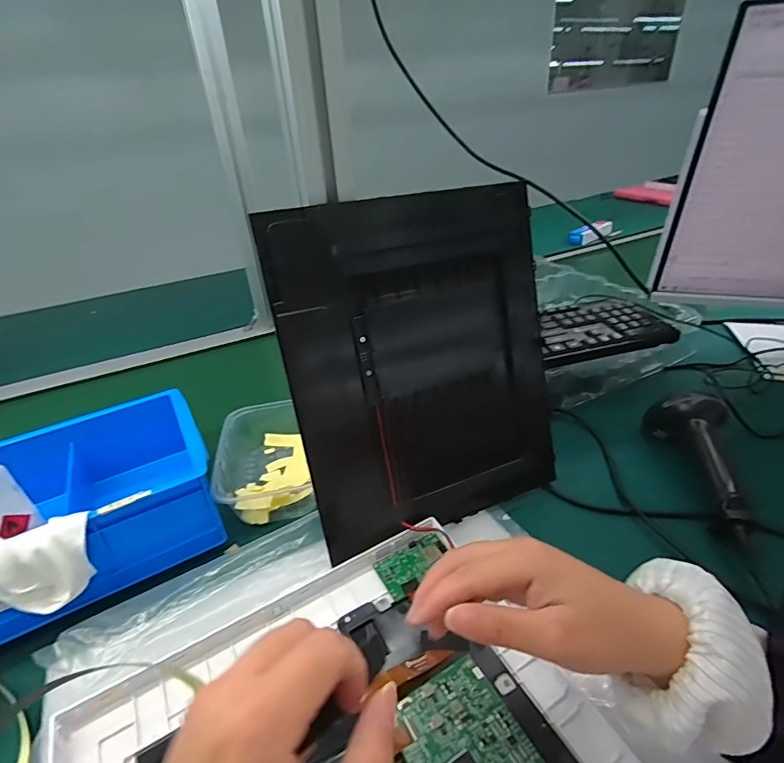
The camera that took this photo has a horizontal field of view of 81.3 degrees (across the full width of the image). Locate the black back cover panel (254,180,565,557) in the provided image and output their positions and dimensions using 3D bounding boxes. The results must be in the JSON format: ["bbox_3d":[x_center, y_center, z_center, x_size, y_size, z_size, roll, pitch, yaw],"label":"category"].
[{"bbox_3d":[0.035,-0.011,0.401,0.244,0.286,0.011,-16,15,-21],"label":"black back cover panel"}]

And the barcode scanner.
[{"bbox_3d":[0.320,0.073,0.462,0.050,0.070,0.154,-4,32,1],"label":"barcode scanner"}]

